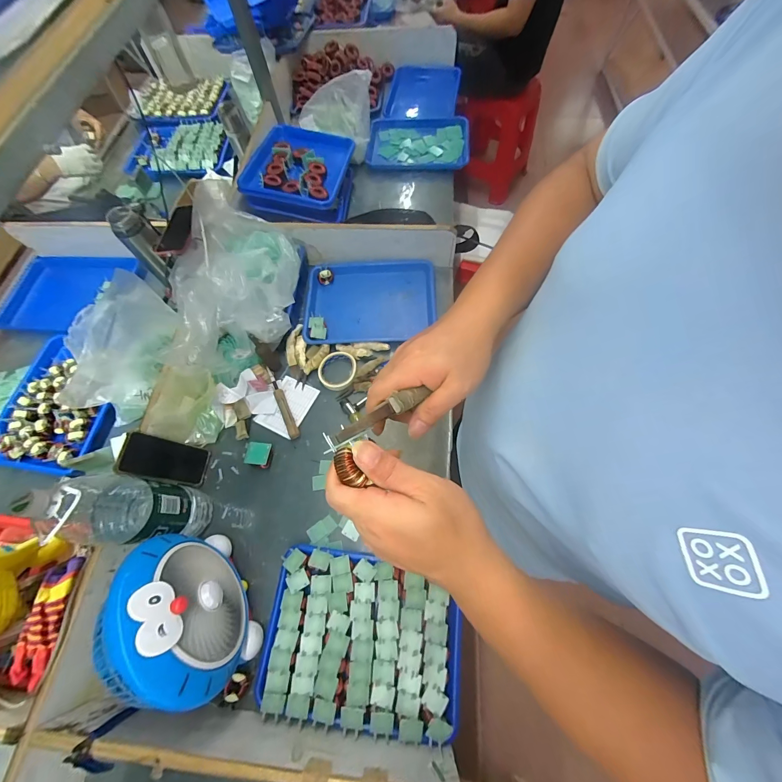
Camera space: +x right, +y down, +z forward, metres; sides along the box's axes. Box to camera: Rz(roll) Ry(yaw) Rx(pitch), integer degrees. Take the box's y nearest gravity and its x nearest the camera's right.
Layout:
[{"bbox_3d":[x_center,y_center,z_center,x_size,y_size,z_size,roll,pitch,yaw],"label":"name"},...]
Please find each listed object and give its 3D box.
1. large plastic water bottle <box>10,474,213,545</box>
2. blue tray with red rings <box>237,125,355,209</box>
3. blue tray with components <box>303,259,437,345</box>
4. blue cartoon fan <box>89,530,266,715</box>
[{"bbox_3d":[-0.420,0.195,0.550,0.096,0.320,0.098,6,67,6],"label":"large plastic water bottle"},{"bbox_3d":[-0.258,-0.631,0.924,0.246,0.065,0.319,8,68,7],"label":"blue tray with red rings"},{"bbox_3d":[-0.051,-0.231,0.872,0.339,0.047,0.249,-2,67,2],"label":"blue tray with components"},{"bbox_3d":[-0.324,0.343,0.510,0.122,0.210,0.232,-32,70,-11],"label":"blue cartoon fan"}]

